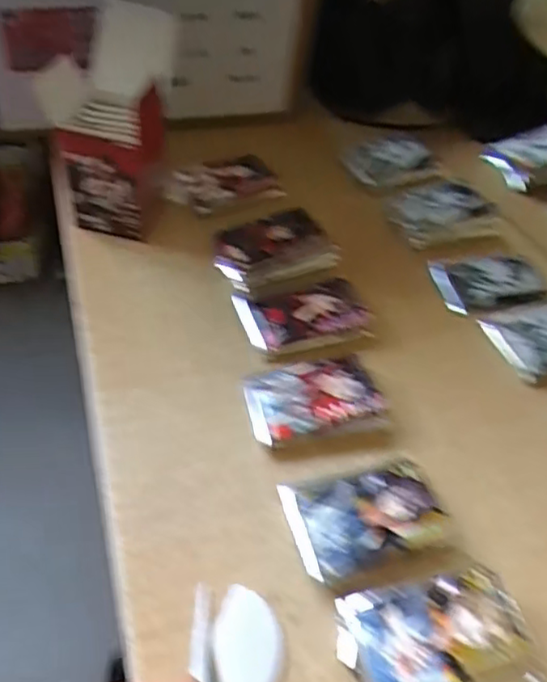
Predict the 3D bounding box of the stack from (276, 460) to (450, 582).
[{"bbox_3d":[0.057,0.108,0.396,0.093,0.018,0.063,-10,51,-15],"label":"stack"}]

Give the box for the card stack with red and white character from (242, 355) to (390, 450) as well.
[{"bbox_3d":[0.028,0.040,0.445,0.093,0.013,0.059,-7,50,-12],"label":"card stack with red and white character"}]

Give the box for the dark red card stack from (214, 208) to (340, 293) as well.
[{"bbox_3d":[0.000,-0.076,0.525,0.093,0.021,0.057,-18,53,-20],"label":"dark red card stack"}]

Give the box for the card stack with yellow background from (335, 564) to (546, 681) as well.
[{"bbox_3d":[0.088,0.164,0.347,0.093,0.031,0.067,-6,50,-11],"label":"card stack with yellow background"}]

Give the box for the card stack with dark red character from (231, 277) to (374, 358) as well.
[{"bbox_3d":[0.022,-0.022,0.490,0.094,0.014,0.060,-11,51,-15],"label":"card stack with dark red character"}]

